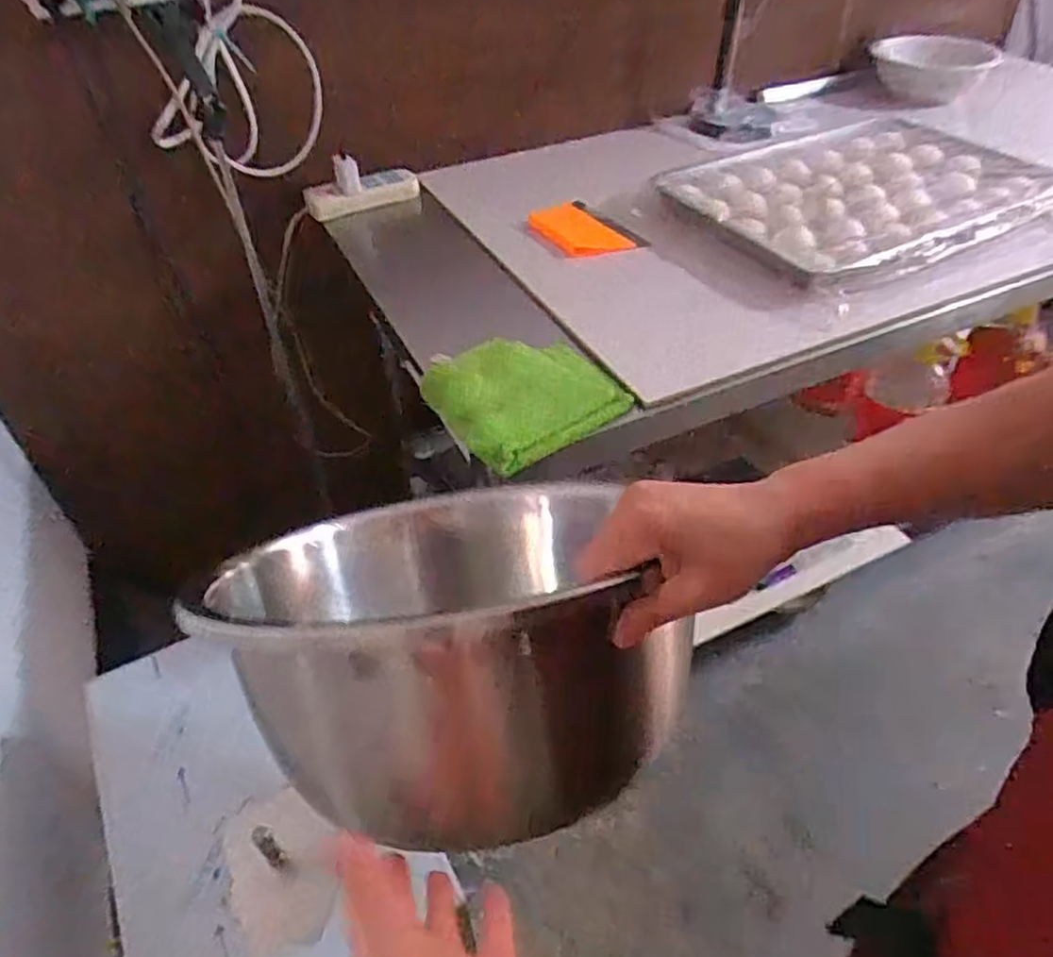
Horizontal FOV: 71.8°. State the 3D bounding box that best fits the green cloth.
[{"bbox_3d":[-0.010,-0.108,0.895,0.209,0.027,0.211,-27,49,-24],"label":"green cloth"}]

